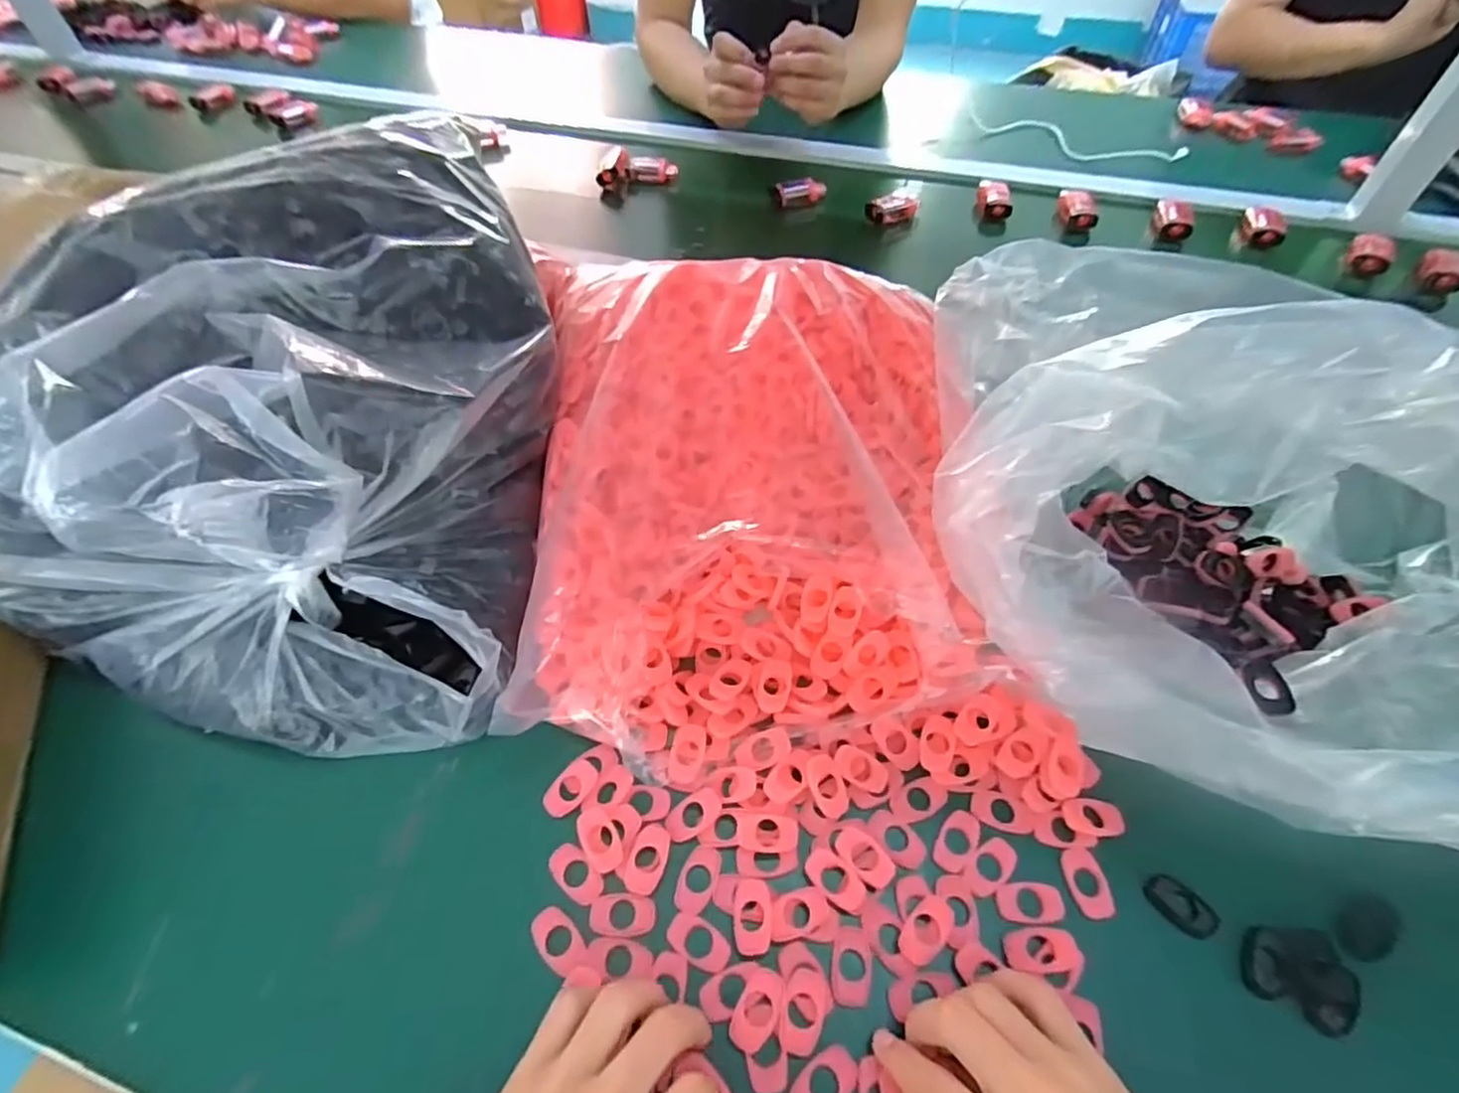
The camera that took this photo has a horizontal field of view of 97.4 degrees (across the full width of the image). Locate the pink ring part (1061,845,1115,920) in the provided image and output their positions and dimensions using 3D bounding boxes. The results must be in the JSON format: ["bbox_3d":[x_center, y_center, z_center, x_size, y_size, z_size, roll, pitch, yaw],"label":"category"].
[{"bbox_3d":[0.186,0.173,0.330,0.020,0.004,0.034,-7,54,-4],"label":"pink ring part"}]

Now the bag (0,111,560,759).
[{"bbox_3d":[-0.287,-0.098,0.432,0.313,0.170,0.419,-1,54,1],"label":"bag"}]

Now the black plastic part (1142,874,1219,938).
[{"bbox_3d":[0.229,0.182,0.325,0.032,0.007,0.020,38,63,25],"label":"black plastic part"}]

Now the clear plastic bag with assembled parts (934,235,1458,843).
[{"bbox_3d":[0.304,-0.017,0.373,0.367,0.166,0.302,11,55,9],"label":"clear plastic bag with assembled parts"}]

